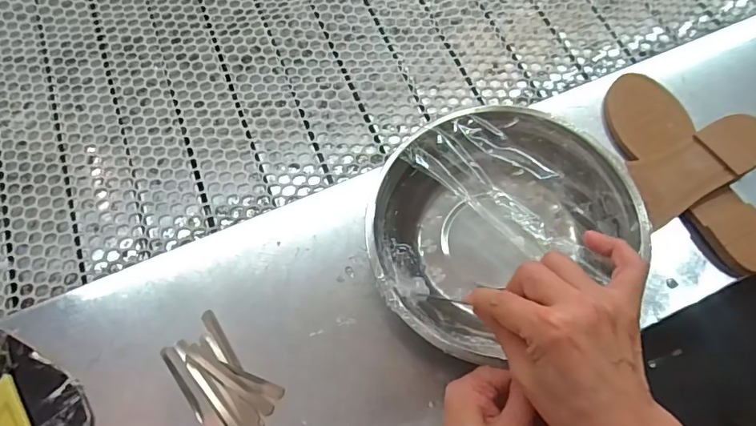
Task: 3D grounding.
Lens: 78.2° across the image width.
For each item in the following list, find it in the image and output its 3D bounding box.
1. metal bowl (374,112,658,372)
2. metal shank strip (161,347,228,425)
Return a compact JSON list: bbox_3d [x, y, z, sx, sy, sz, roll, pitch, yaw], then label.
[{"bbox_3d":[0.099,0.012,0.407,0.215,0.067,0.196,0,68,0],"label":"metal bowl"},{"bbox_3d":[-0.152,0.152,0.386,0.015,0.004,0.096,-38,72,-14],"label":"metal shank strip"}]

